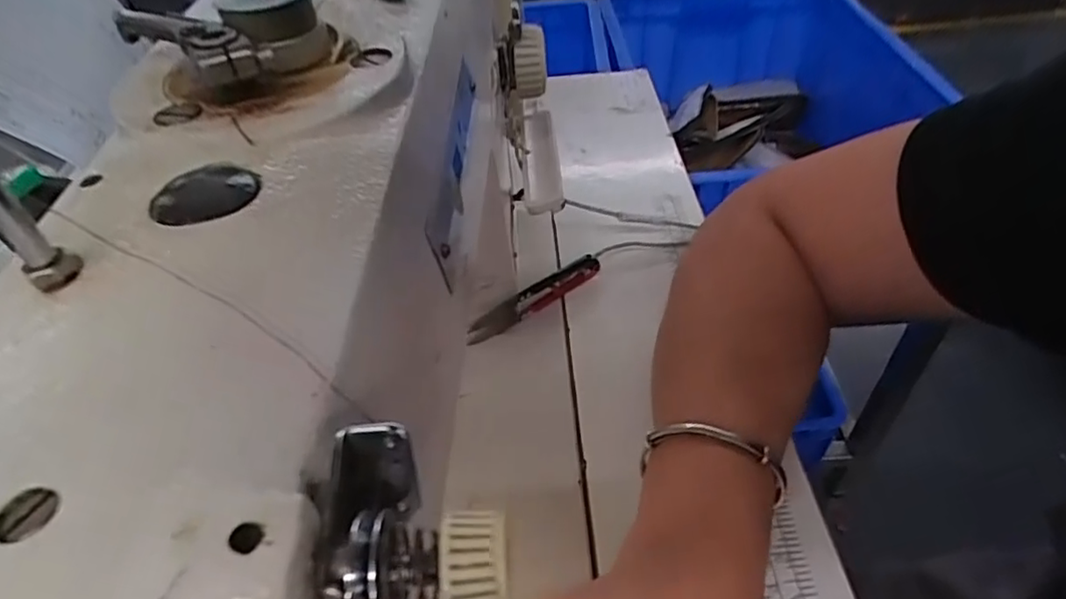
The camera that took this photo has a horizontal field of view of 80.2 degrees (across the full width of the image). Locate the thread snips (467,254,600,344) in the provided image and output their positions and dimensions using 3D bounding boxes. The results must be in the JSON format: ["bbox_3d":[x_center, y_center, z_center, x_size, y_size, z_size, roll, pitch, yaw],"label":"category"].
[{"bbox_3d":[0.001,-0.001,0.412,0.105,0.024,0.010,-31,50,-24],"label":"thread snips"}]

